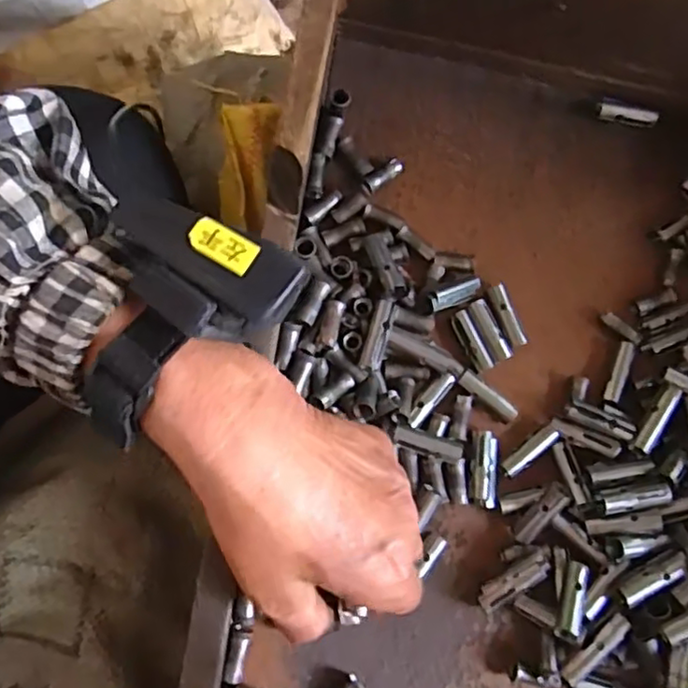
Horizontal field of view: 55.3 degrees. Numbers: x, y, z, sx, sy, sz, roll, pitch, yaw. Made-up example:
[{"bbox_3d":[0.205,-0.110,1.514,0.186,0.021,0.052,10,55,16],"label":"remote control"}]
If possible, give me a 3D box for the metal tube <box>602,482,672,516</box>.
[{"bbox_3d":[0.150,0.080,0.340,0.035,0.010,0.012,-8,75,-11],"label":"metal tube"}]

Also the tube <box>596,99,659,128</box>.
[{"bbox_3d":[0.176,-0.143,0.410,0.038,0.010,0.010,13,72,-5],"label":"tube"}]

